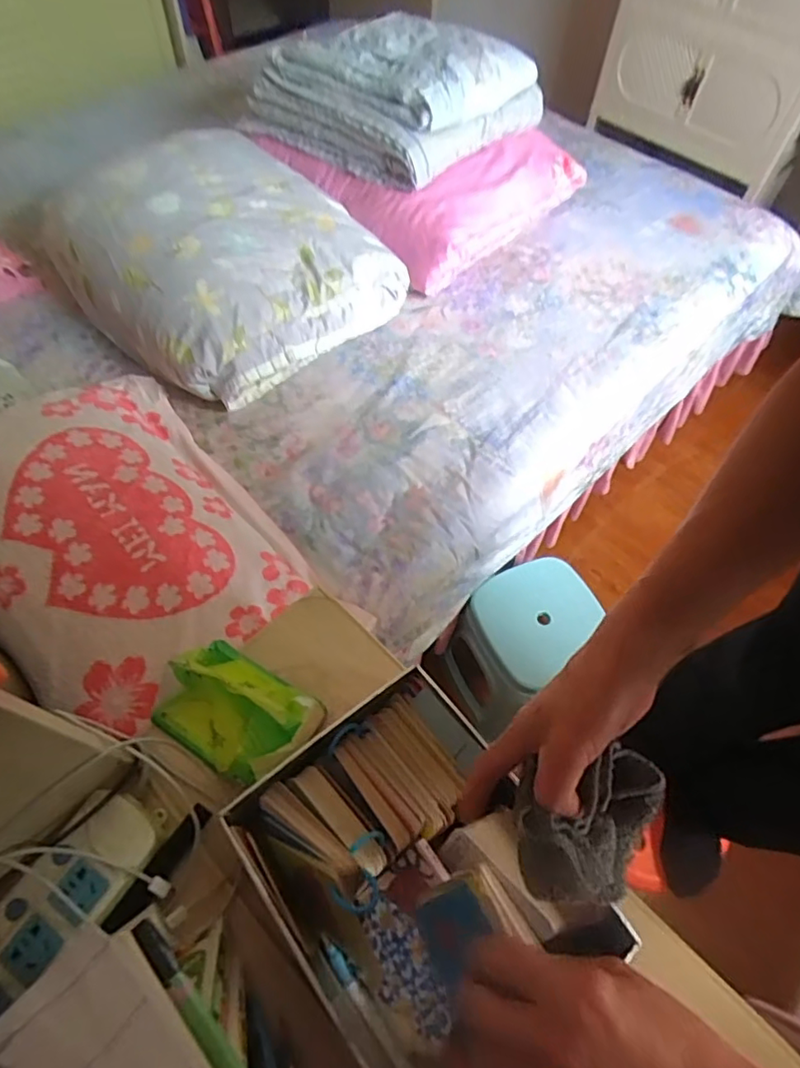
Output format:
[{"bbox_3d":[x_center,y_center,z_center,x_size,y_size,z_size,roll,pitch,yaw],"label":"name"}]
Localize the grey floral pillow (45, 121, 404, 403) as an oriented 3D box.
[{"bbox_3d":[-0.376,-0.578,1.192,0.617,0.194,0.527,40,66,18],"label":"grey floral pillow"}]

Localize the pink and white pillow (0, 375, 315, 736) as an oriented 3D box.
[{"bbox_3d":[-0.433,-0.017,0.893,0.627,0.128,0.421,40,64,20],"label":"pink and white pillow"}]

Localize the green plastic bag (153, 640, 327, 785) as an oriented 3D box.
[{"bbox_3d":[-0.142,0.153,0.504,0.130,0.055,0.091,28,62,12],"label":"green plastic bag"}]

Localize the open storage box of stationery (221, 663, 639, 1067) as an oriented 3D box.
[{"bbox_3d":[0.010,0.258,0.428,0.194,0.088,0.239,-33,67,-20],"label":"open storage box of stationery"}]

